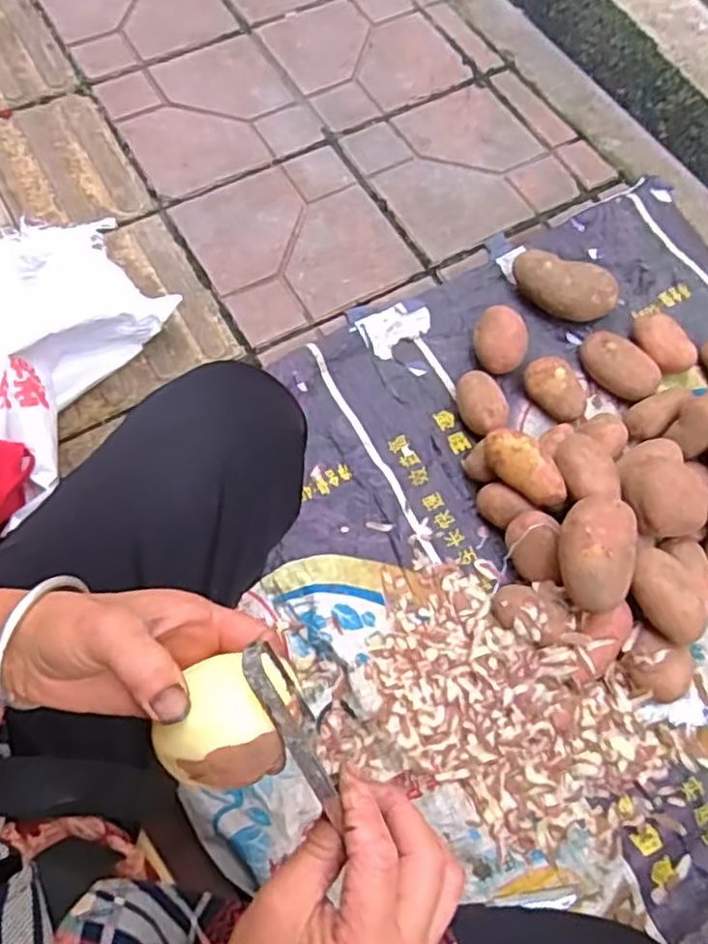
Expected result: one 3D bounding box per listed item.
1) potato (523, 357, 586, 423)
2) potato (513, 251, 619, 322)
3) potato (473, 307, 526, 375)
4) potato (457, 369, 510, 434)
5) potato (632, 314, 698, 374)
[{"bbox_3d":[0.272,-0.108,0.936,0.062,0.052,0.094,-28,73,-11],"label":"potato"},{"bbox_3d":[0.296,-0.258,0.993,0.150,0.065,0.064,23,71,7],"label":"potato"},{"bbox_3d":[0.201,-0.180,0.959,0.067,0.062,0.089,1,70,-1],"label":"potato"},{"bbox_3d":[0.170,-0.089,0.928,0.060,0.045,0.094,-15,71,-6],"label":"potato"},{"bbox_3d":[0.431,-0.180,0.970,0.063,0.045,0.101,-27,72,-10],"label":"potato"}]

